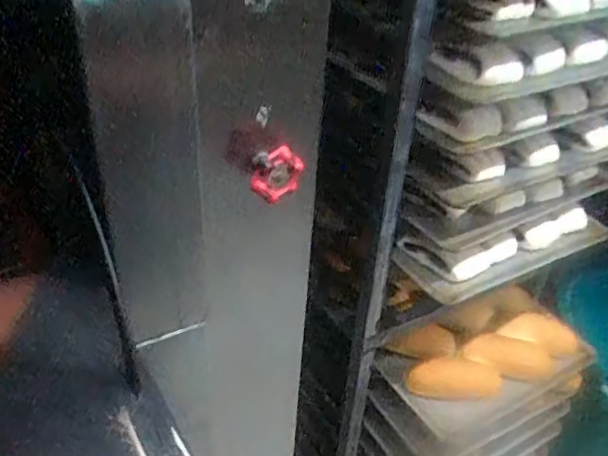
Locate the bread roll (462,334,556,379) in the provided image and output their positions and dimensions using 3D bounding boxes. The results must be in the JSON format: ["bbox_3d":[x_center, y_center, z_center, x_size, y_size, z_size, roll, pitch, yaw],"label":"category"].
[{"bbox_3d":[0.319,0.200,0.960,0.152,0.040,0.046,15,34,-17],"label":"bread roll"}]

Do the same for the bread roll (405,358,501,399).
[{"bbox_3d":[0.217,0.216,0.908,0.144,0.041,0.052,2,37,-3],"label":"bread roll"}]

